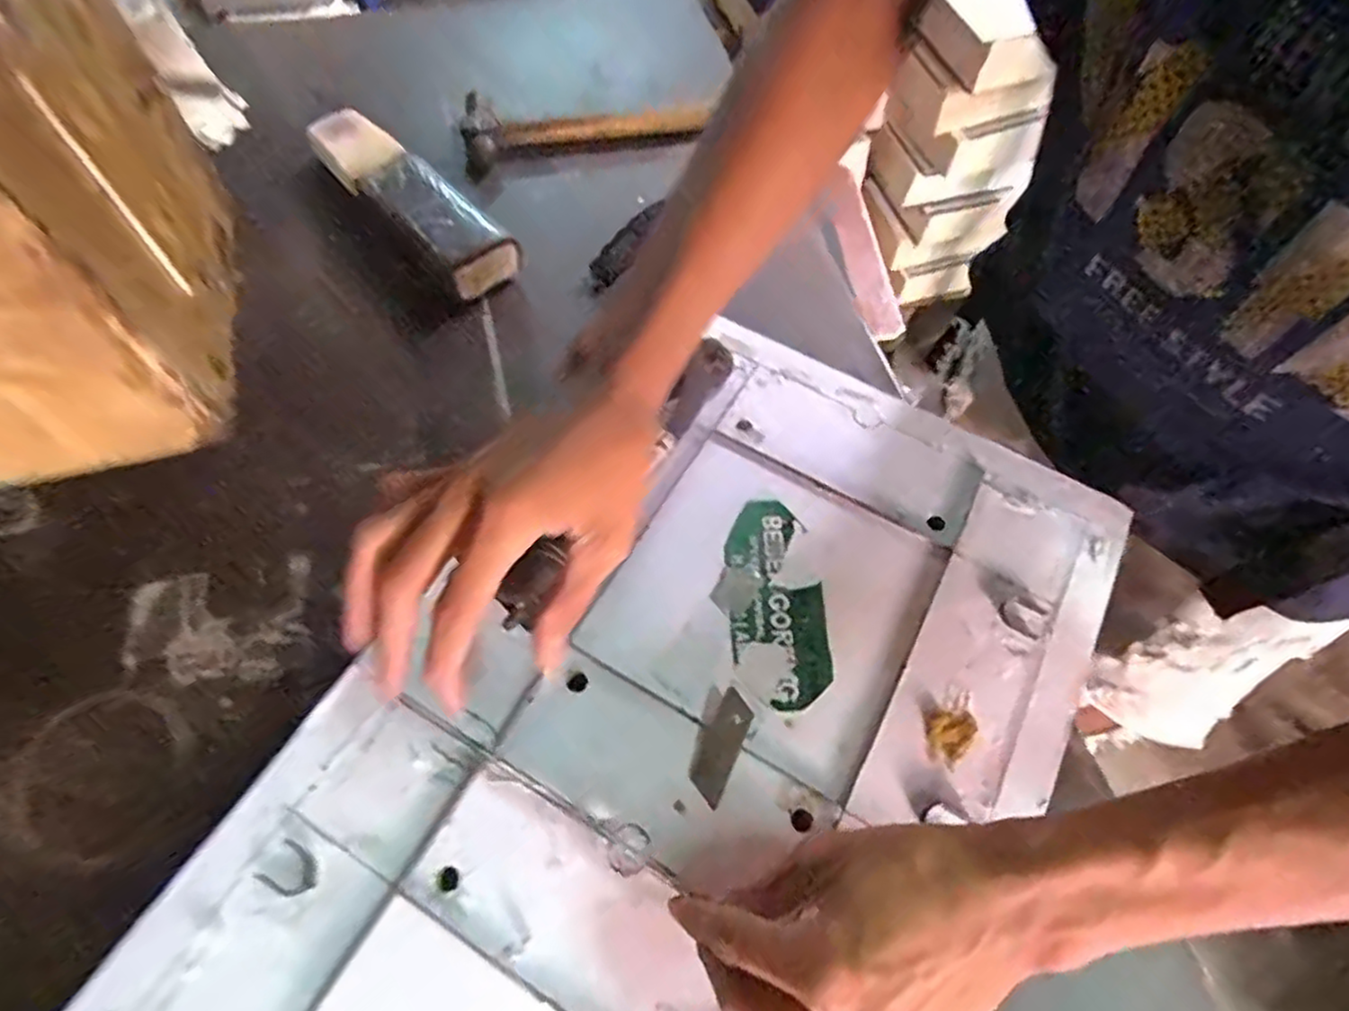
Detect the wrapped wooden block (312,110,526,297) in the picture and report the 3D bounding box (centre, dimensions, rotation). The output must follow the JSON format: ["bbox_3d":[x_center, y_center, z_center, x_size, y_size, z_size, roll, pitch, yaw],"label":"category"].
[{"bbox_3d":[-0.195,-0.227,0.514,0.196,0.041,0.060,41,67,18],"label":"wrapped wooden block"}]

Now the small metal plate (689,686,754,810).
[{"bbox_3d":[0.023,0.119,0.347,0.020,0.004,0.053,21,70,18],"label":"small metal plate"}]

